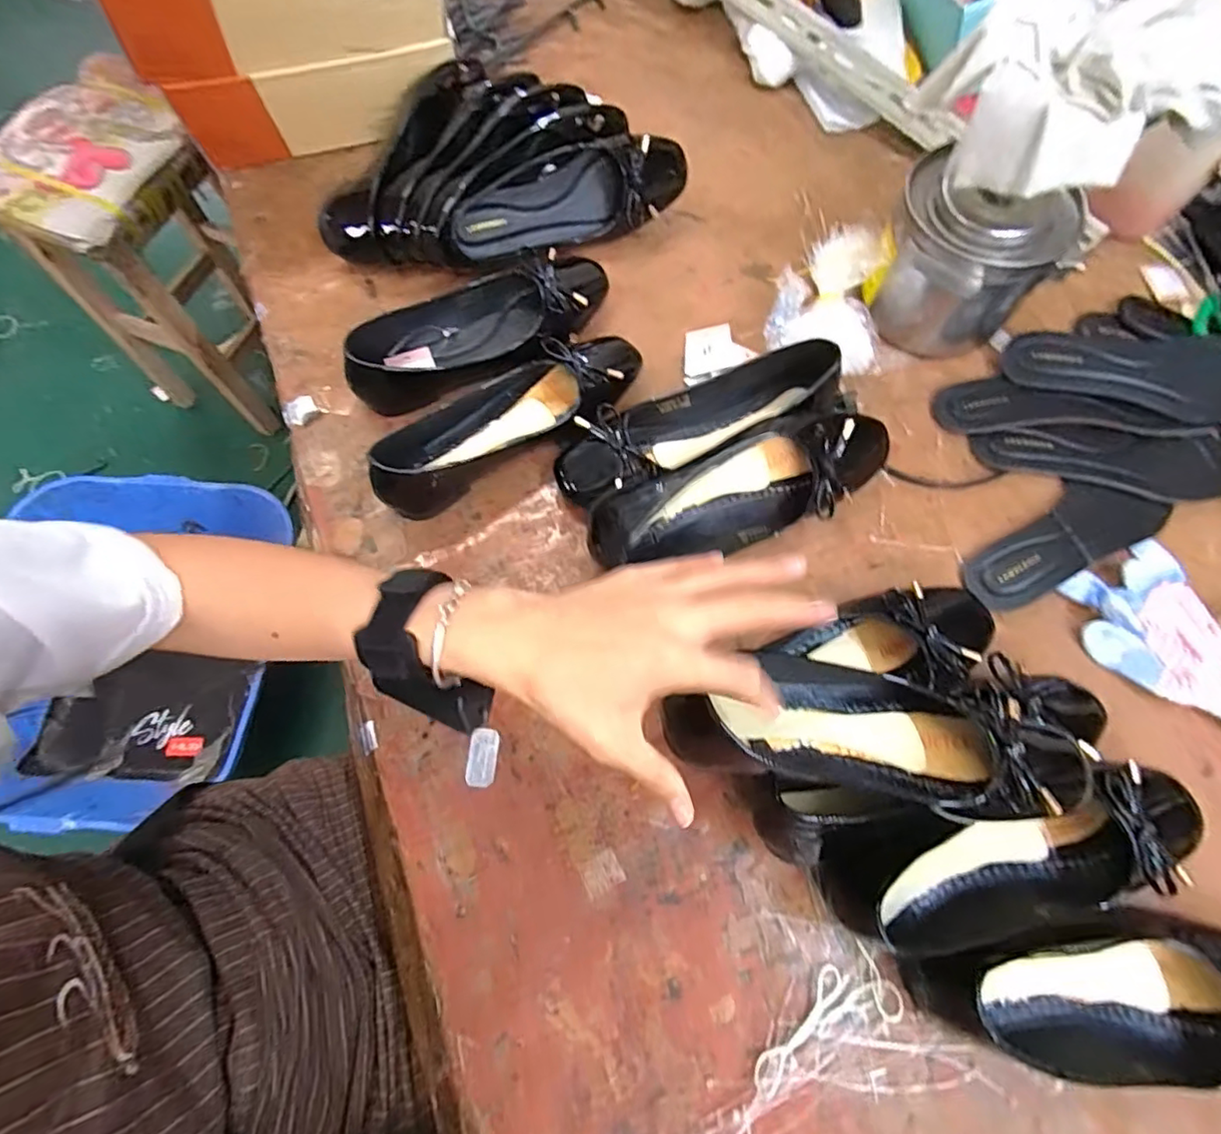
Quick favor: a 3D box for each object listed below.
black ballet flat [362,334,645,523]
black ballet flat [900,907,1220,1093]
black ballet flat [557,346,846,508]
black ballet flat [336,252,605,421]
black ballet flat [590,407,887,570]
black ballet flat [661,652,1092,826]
[{"bbox_3d":[-0.079,-0.123,0.489,0.248,0.061,0.085,-30,72,-12],"label":"black ballet flat"},{"bbox_3d":[0.313,0.256,0.346,0.259,0.052,0.073,1,69,-1],"label":"black ballet flat"},{"bbox_3d":[0.071,-0.112,0.482,0.233,0.072,0.080,-16,70,-7],"label":"black ballet flat"},{"bbox_3d":[-0.115,-0.214,0.526,0.244,0.054,0.091,-27,72,-11],"label":"black ballet flat"},{"bbox_3d":[0.095,-0.058,0.451,0.225,0.063,0.064,-20,71,-9],"label":"black ballet flat"},{"bbox_3d":[0.160,0.096,0.347,0.247,0.054,0.083,6,69,-1],"label":"black ballet flat"}]

